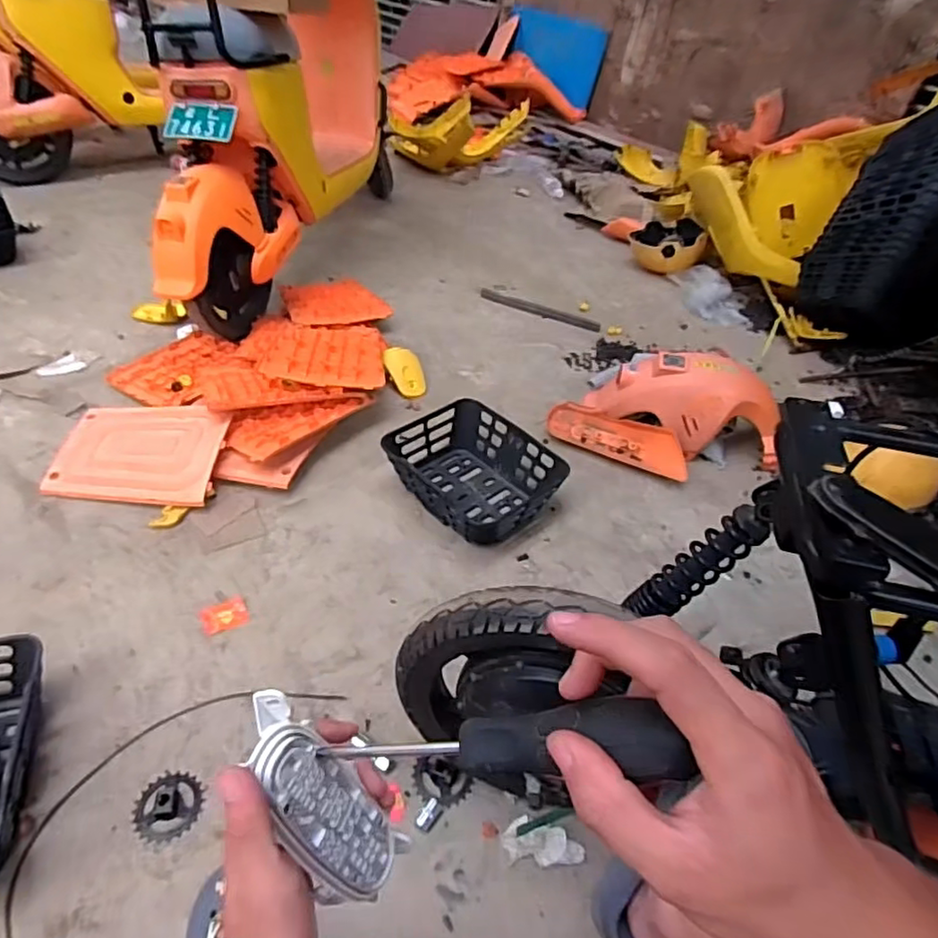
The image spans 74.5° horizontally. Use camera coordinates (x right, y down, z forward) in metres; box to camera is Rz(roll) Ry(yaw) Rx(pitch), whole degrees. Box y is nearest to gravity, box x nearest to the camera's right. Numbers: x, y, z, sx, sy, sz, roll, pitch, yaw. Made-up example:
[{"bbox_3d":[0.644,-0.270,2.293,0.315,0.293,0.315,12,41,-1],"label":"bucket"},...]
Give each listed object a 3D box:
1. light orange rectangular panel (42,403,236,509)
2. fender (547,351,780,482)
[{"bbox_3d":[-0.671,-0.035,1.264,0.319,0.015,0.231,3,57,1],"label":"light orange rectangular panel"},{"bbox_3d":[0.454,-0.136,1.430,0.498,0.212,0.238,14,44,8],"label":"fender"}]

